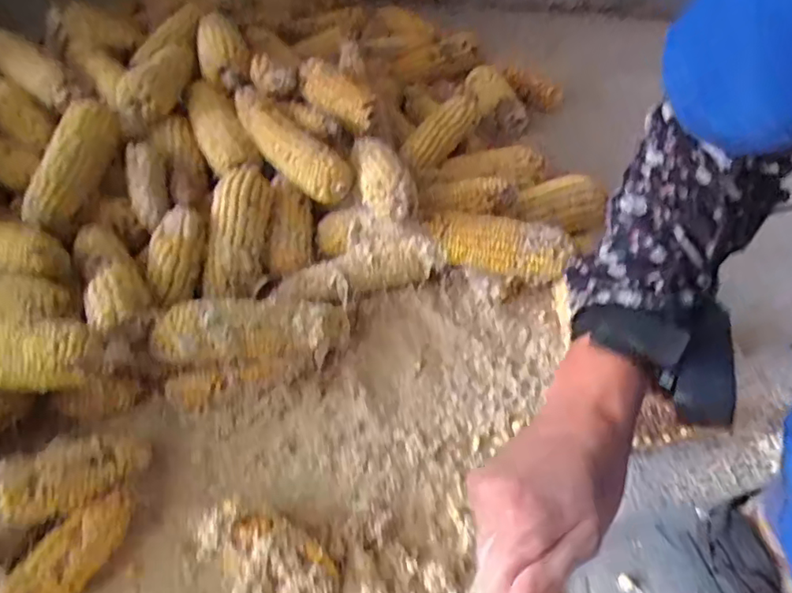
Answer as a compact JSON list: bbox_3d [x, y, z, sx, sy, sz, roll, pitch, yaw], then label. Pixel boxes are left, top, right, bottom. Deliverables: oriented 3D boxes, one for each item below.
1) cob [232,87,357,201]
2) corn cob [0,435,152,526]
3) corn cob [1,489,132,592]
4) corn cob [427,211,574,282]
[{"bbox_3d":[-0.117,-0.169,0.631,0.054,0.050,0.171,-30,55,-29],"label":"cob"},{"bbox_3d":[-0.232,0.128,0.420,0.042,0.035,0.112,41,26,27],"label":"corn cob"},{"bbox_3d":[-0.226,0.186,0.403,0.034,0.042,0.096,29,51,19],"label":"corn cob"},{"bbox_3d":[0.106,-0.055,0.589,0.141,0.048,0.042,6,46,1],"label":"corn cob"}]

